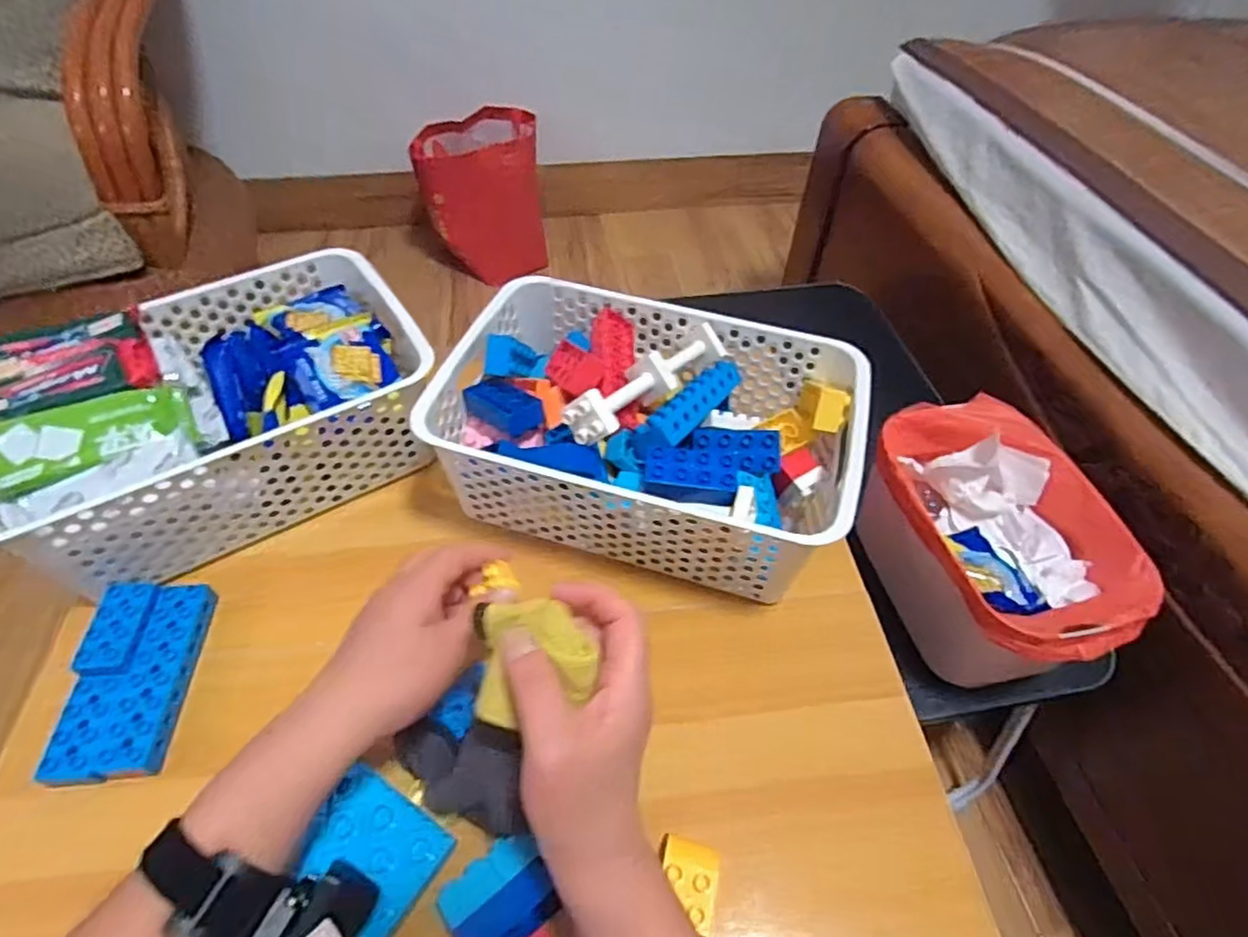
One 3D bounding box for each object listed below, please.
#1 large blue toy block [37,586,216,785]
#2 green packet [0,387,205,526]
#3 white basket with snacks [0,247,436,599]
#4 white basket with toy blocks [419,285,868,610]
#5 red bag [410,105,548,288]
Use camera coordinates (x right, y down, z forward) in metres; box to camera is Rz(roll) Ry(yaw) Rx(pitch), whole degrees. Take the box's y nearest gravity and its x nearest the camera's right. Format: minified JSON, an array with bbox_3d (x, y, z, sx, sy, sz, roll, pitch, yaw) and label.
[{"bbox_3d":[-0.322,0.135,0.430,0.063,0.026,0.125,-2,50,-5],"label":"large blue toy block"},{"bbox_3d":[-0.359,-0.011,0.443,0.126,0.040,0.067,-27,56,-23],"label":"green packet"},{"bbox_3d":[-0.319,-0.051,0.522,0.301,0.109,0.210,-25,56,-22],"label":"white basket with snacks"},{"bbox_3d":[0.020,-0.036,0.520,0.300,0.117,0.197,15,51,10],"label":"white basket with toy blocks"},{"bbox_3d":[-0.332,-0.638,1.548,0.274,0.267,0.283,-8,51,-10],"label":"red bag"}]

